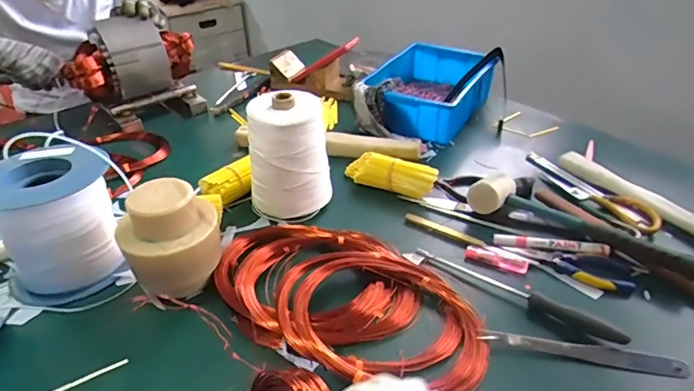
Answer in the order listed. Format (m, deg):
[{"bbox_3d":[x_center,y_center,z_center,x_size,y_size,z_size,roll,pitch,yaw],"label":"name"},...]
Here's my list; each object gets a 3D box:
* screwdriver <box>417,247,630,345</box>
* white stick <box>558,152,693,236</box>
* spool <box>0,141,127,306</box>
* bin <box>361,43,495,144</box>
[{"bbox_3d":[0.197,0.111,0.565,0.244,0.021,0.022,25,41,32],"label":"screwdriver"},{"bbox_3d":[0.444,0.009,0.701,0.030,0.029,0.295,-18,38,-25],"label":"white stick"},{"bbox_3d":[-0.357,0.031,0.586,0.143,0.140,0.138,-25,42,-32],"label":"spool"},{"bbox_3d":[0.165,-0.212,0.970,0.213,0.087,0.301,15,37,20],"label":"bin"}]

